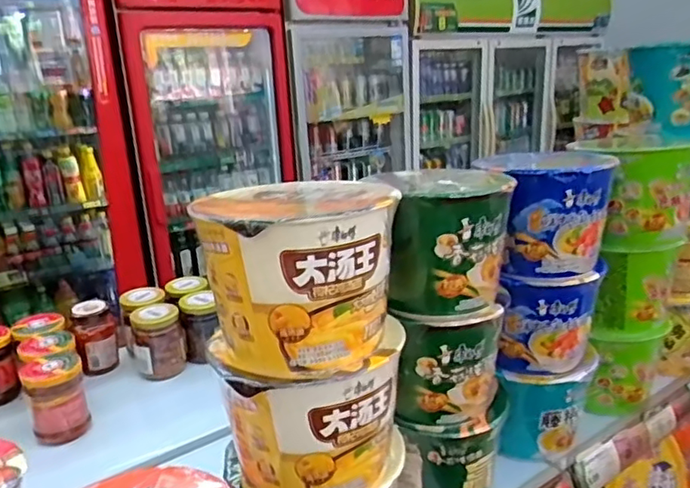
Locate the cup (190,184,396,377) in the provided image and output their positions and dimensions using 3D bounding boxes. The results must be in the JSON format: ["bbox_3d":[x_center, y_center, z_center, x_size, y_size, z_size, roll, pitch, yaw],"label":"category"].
[{"bbox_3d":[-0.029,0.018,0.414,0.121,0.108,0.125,-2,17,1],"label":"cup"}]

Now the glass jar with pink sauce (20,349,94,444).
[{"bbox_3d":[-0.346,0.185,0.700,0.062,0.094,0.061,-12,20,-29],"label":"glass jar with pink sauce"}]

